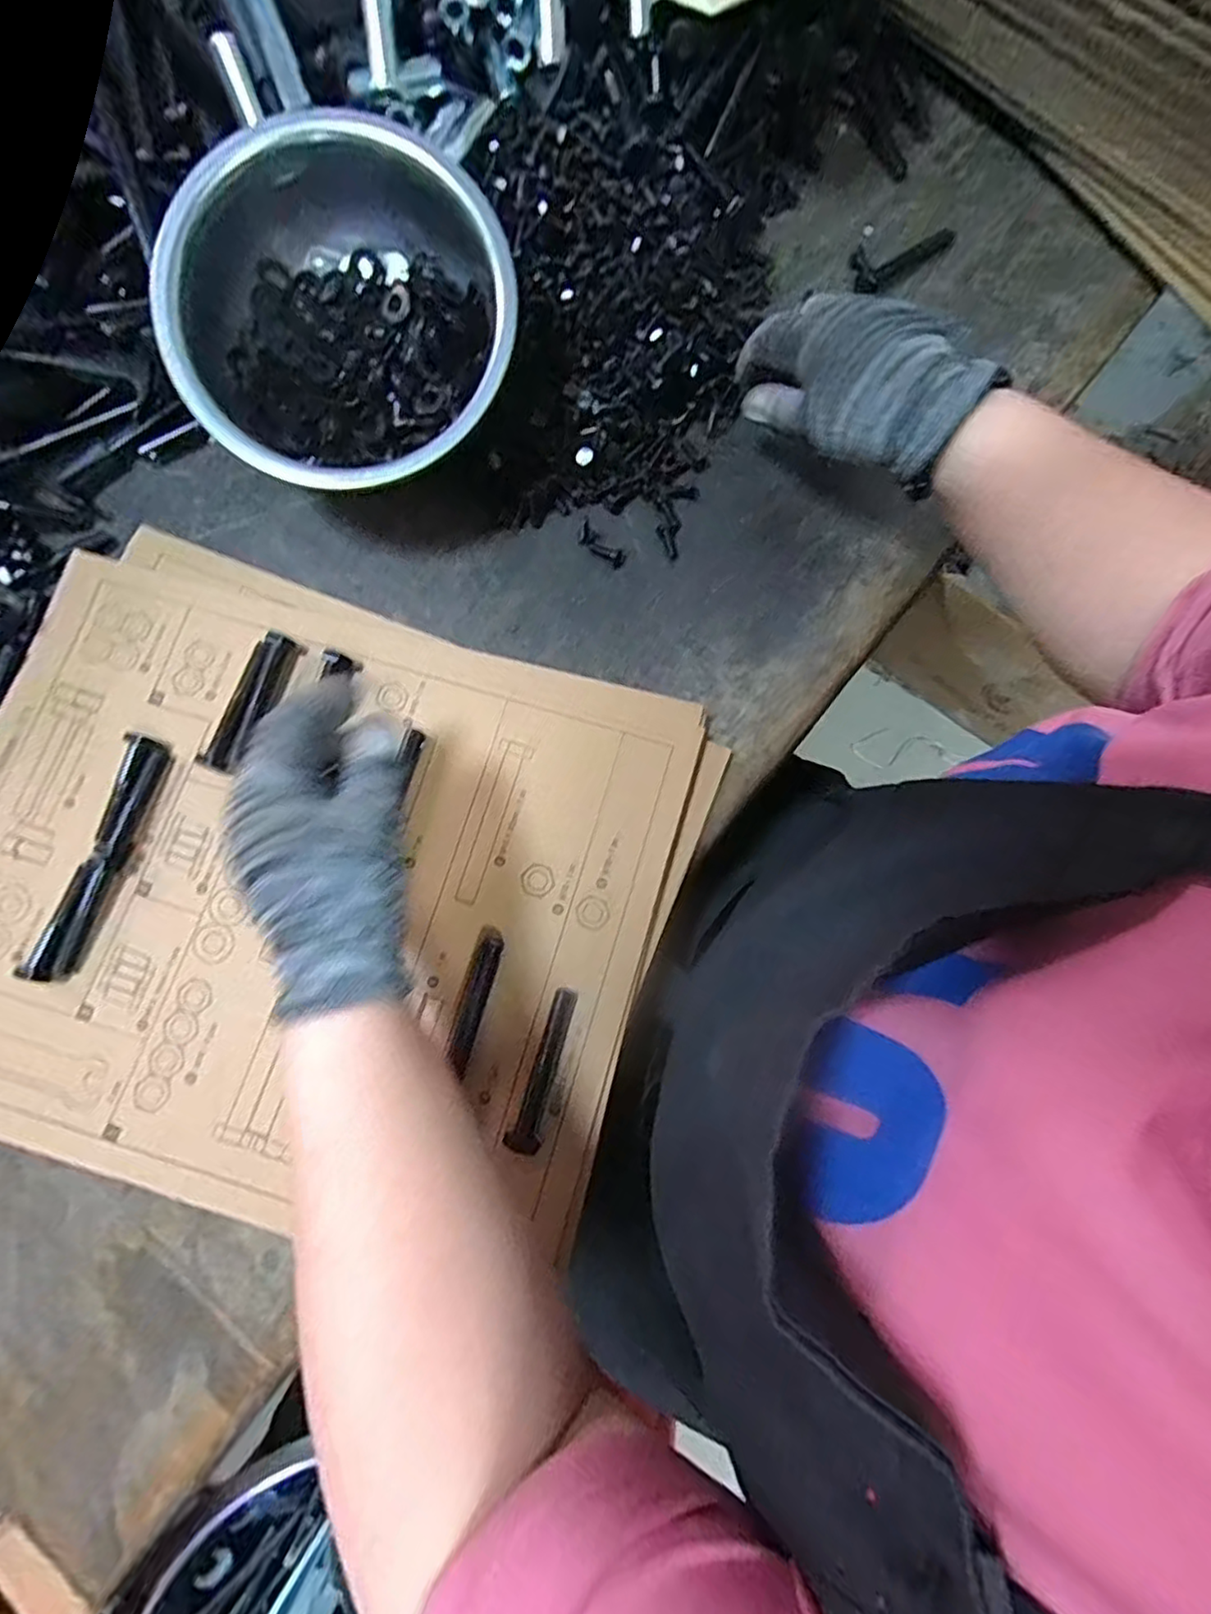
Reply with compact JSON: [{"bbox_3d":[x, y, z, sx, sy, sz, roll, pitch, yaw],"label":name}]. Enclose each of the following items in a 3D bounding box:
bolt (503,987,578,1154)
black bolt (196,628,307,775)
[{"bbox_3d":[-0.029,0.129,0.314,0.016,0.015,0.075,19,79,4],"label":"bolt"},{"bbox_3d":[-0.193,-0.058,0.348,0.018,0.015,0.080,20,79,4],"label":"black bolt"}]

